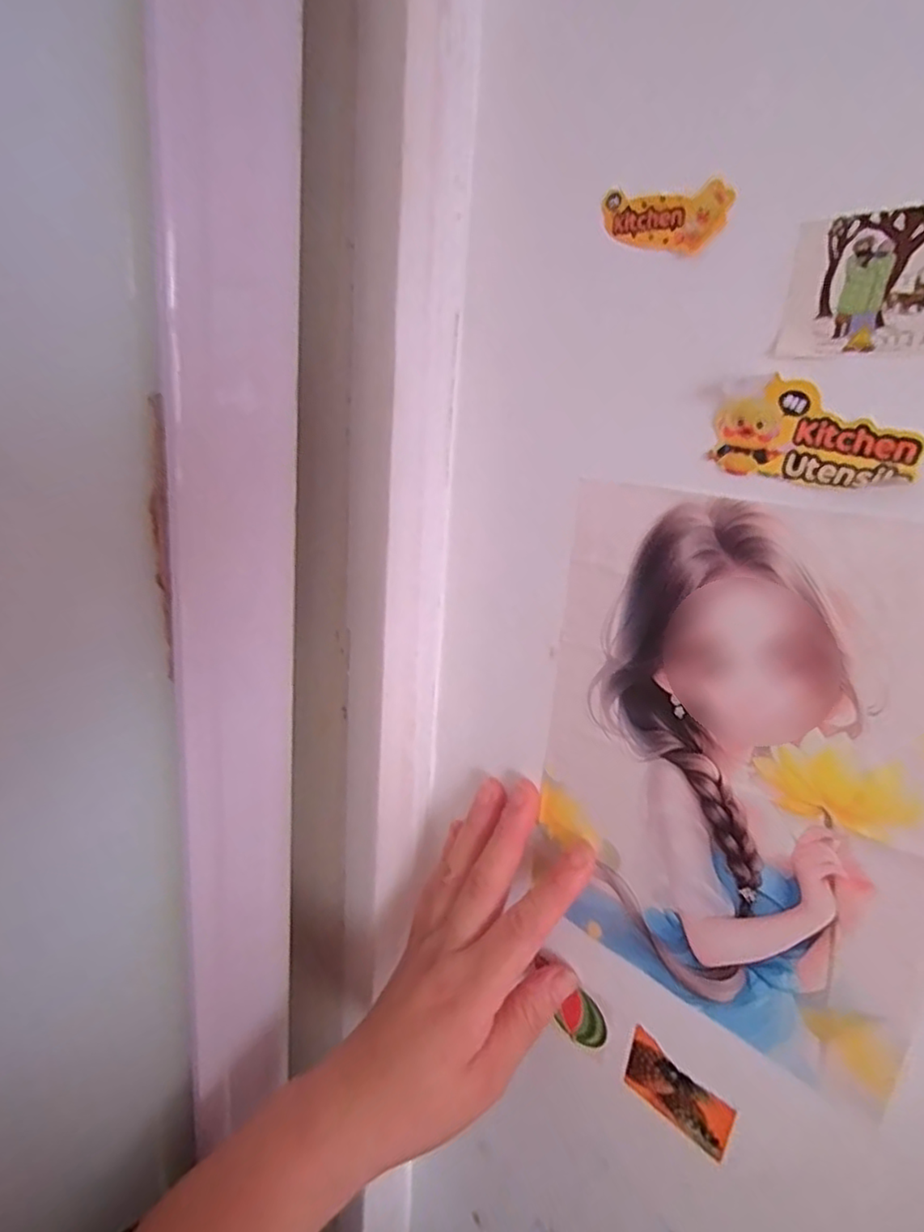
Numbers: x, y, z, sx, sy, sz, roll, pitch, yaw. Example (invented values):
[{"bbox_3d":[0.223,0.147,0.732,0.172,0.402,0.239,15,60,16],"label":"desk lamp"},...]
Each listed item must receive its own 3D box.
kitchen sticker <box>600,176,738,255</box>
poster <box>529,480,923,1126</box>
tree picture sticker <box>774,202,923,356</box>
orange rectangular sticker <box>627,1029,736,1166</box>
[{"bbox_3d":[0.067,-0.132,0.211,0.044,0.019,0.005,17,22,38],"label":"kitchen sticker"},{"bbox_3d":[0.094,0.058,0.228,0.145,0.187,0.006,18,22,40],"label":"poster"},{"bbox_3d":[0.114,-0.092,0.174,0.044,0.035,0.004,18,23,41],"label":"tree picture sticker"},{"bbox_3d":[0.090,0.199,0.264,0.043,0.031,0.004,19,23,41],"label":"orange rectangular sticker"}]

